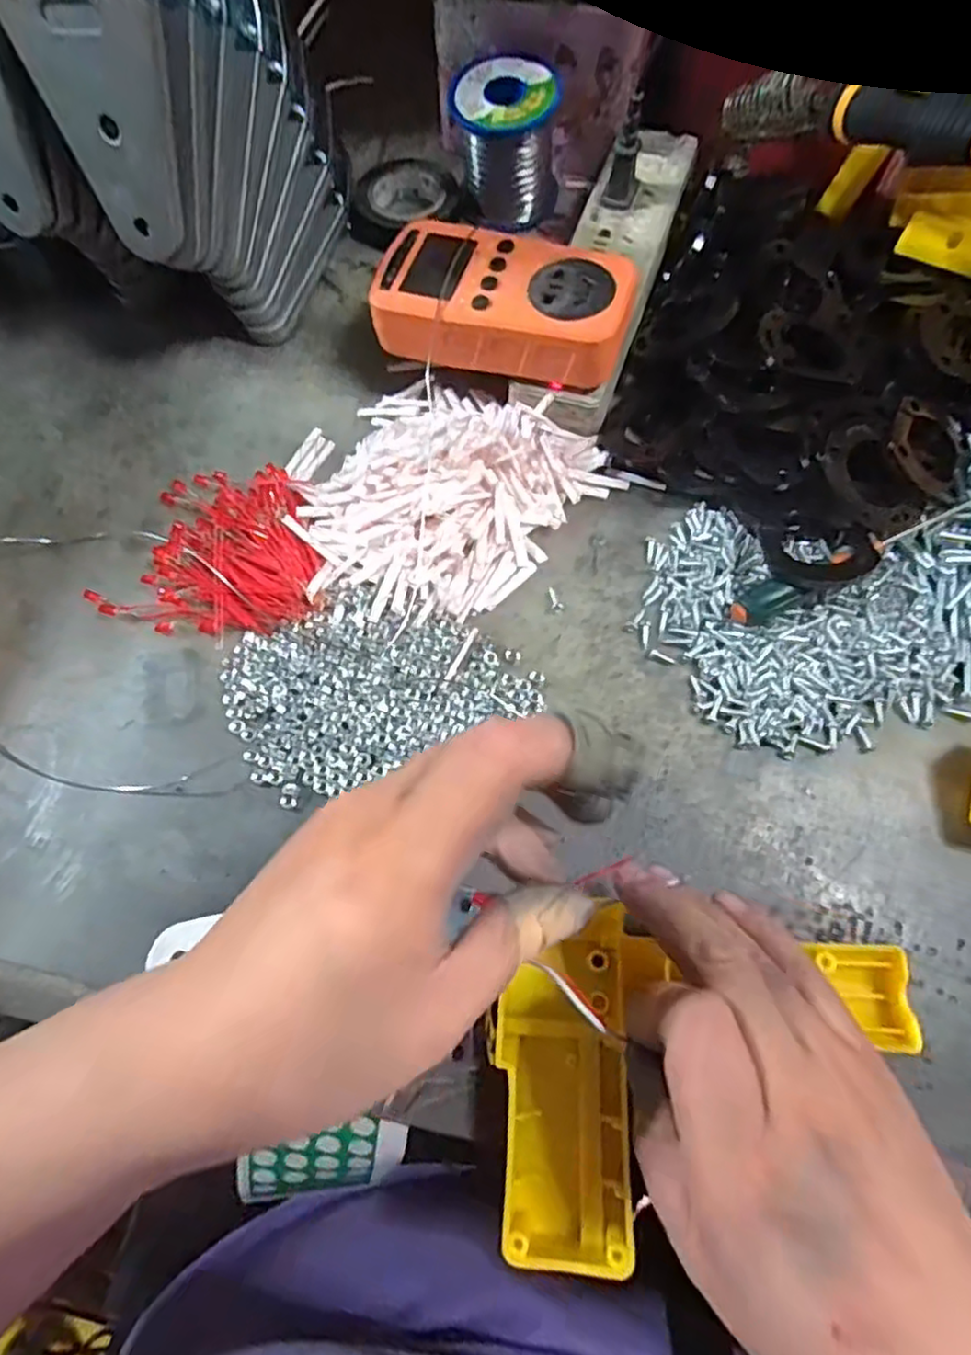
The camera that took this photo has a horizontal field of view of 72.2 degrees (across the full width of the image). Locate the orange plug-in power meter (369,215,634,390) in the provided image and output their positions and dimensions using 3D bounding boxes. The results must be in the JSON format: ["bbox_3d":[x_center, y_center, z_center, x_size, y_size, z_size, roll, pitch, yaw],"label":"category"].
[{"bbox_3d":[0.009,-0.188,0.339,0.126,0.029,0.065,16,71,8],"label":"orange plug-in power meter"}]

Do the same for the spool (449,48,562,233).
[{"bbox_3d":[0.012,-0.334,0.419,0.064,0.068,0.063,-2,70,1],"label":"spool"}]

